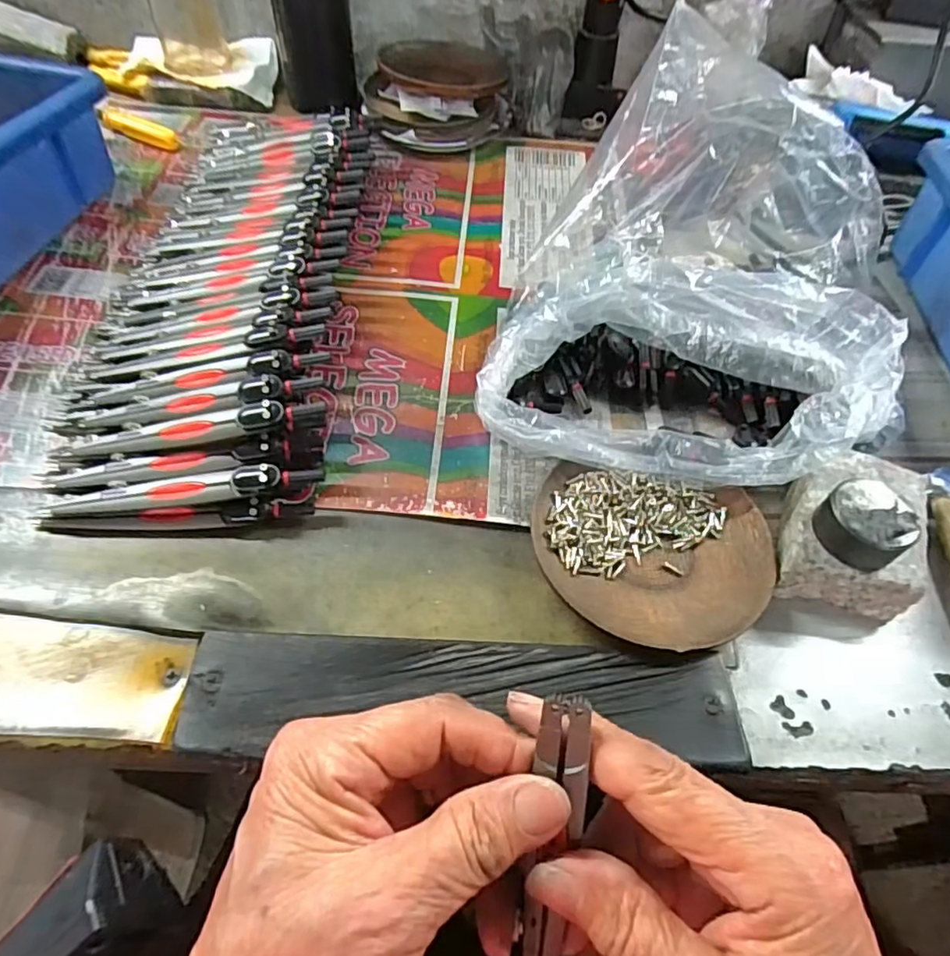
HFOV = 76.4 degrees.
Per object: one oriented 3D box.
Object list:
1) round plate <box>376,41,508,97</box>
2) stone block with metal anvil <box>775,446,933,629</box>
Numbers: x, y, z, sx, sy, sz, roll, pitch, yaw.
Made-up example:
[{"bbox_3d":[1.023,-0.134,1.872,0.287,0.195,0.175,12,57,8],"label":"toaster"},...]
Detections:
[{"bbox_3d":[-0.030,-0.363,0.545,0.116,0.021,0.099,5,53,0],"label":"round plate"},{"bbox_3d":[0.187,0.020,0.297,0.062,0.050,0.084,22,56,10],"label":"stone block with metal anvil"}]

